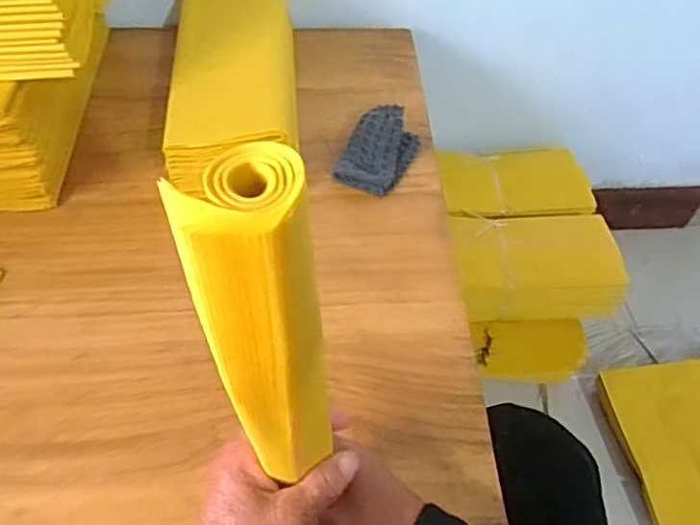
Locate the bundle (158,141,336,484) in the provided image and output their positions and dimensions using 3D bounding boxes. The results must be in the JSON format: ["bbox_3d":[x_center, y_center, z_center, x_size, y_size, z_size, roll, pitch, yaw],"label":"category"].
[{"bbox_3d":[-0.033,0.040,0.281,0.050,0.188,0.039,-35,54,-26],"label":"bundle"}]

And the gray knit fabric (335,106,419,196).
[{"bbox_3d":[0.032,-0.125,0.682,0.065,0.027,0.106,21,55,13],"label":"gray knit fabric"}]

